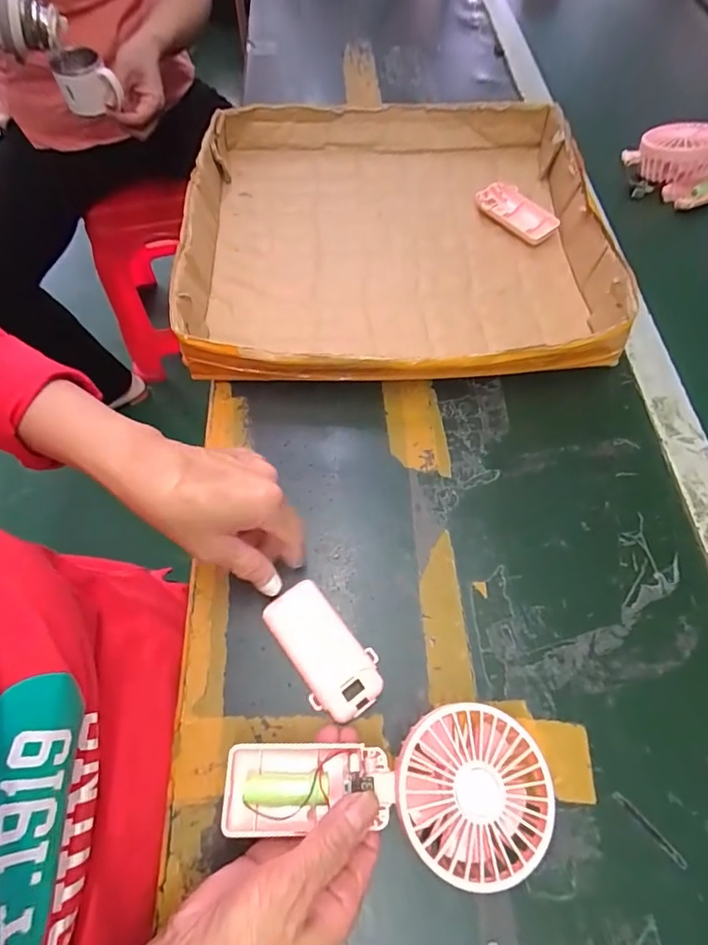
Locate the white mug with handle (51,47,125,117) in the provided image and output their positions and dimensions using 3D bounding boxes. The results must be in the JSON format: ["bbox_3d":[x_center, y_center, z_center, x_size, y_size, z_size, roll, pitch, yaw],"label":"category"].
[{"bbox_3d":[-0.360,-0.527,0.654,0.073,0.066,0.073,-23,65,-12],"label":"white mug with handle"}]

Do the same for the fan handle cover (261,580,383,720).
[{"bbox_3d":[-0.020,0.123,0.338,0.050,0.019,0.093,-29,67,-15],"label":"fan handle cover"}]

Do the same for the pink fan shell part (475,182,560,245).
[{"bbox_3d":[0.185,-0.296,0.552,0.043,0.021,0.092,-40,70,-19],"label":"pink fan shell part"}]

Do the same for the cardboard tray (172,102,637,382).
[{"bbox_3d":[0.040,-0.254,0.518,0.416,0.064,0.381,-2,63,-2],"label":"cardboard tray"}]

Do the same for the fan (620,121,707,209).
[{"bbox_3d":[0.391,-0.364,0.575,0.075,0.063,0.122,-40,70,-19],"label":"fan"}]

